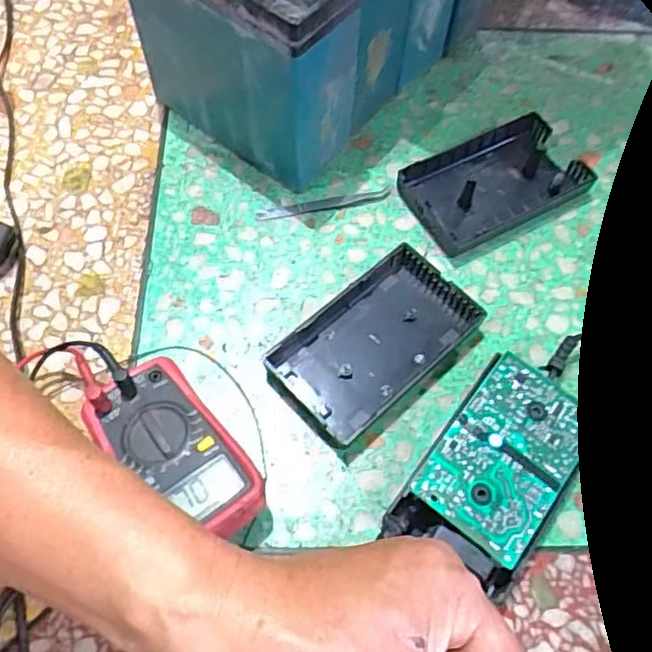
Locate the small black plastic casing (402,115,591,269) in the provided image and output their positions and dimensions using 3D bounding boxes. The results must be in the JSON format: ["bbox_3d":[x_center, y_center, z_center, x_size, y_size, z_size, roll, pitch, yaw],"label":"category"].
[{"bbox_3d":[0.144,-0.123,0.554,0.153,0.023,0.095,-27,67,-15],"label":"small black plastic casing"}]

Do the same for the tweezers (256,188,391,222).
[{"bbox_3d":[-0.001,-0.104,0.547,0.117,0.004,0.013,-10,63,-7],"label":"tweezers"}]

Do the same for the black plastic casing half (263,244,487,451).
[{"bbox_3d":[0.038,0.012,0.480,0.154,0.021,0.086,-40,70,-20],"label":"black plastic casing half"}]

